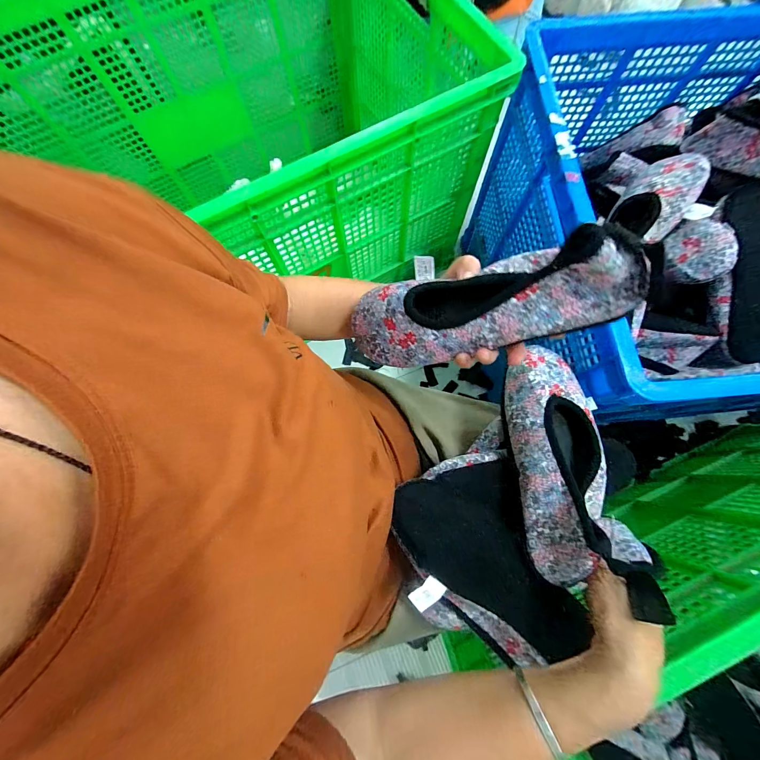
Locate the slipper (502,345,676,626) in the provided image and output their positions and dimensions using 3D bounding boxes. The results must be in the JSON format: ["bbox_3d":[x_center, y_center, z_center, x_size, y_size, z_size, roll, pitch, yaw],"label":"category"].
[{"bbox_3d":[0.197,0.082,0.346,0.091,0.070,0.260,1,60,1],"label":"slipper"}]

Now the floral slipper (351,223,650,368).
[{"bbox_3d":[0.082,-0.068,0.294,0.253,0.061,0.074,-9,72,29],"label":"floral slipper"}]

